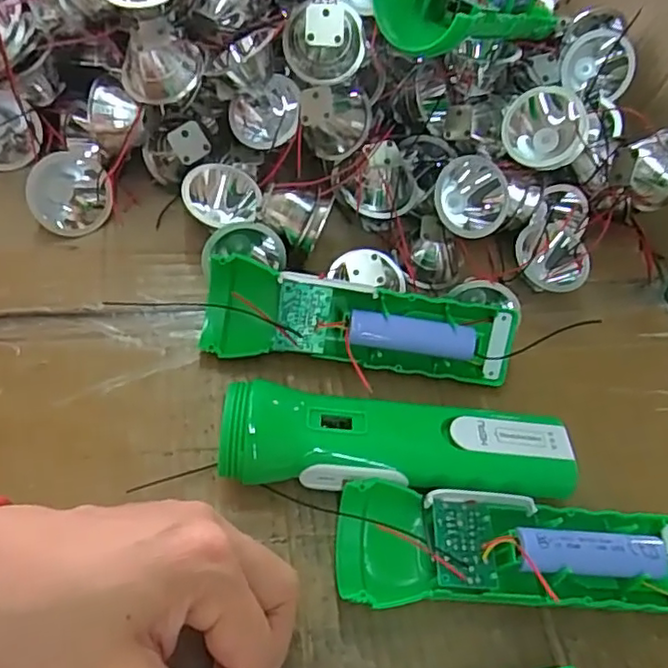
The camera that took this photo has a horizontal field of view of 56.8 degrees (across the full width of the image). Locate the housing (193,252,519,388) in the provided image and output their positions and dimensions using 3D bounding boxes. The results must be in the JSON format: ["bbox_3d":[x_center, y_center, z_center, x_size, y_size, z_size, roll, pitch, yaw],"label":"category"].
[{"bbox_3d":[0.013,-0.004,0.315,0.157,0.039,0.033,7,56,-4],"label":"housing"}]

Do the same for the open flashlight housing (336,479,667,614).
[{"bbox_3d":[0.080,0.094,0.267,0.155,0.031,0.046,5,56,-5],"label":"open flashlight housing"}]

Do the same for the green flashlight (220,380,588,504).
[{"bbox_3d":[0.028,0.053,0.287,0.155,0.033,0.042,6,56,-4],"label":"green flashlight"}]

